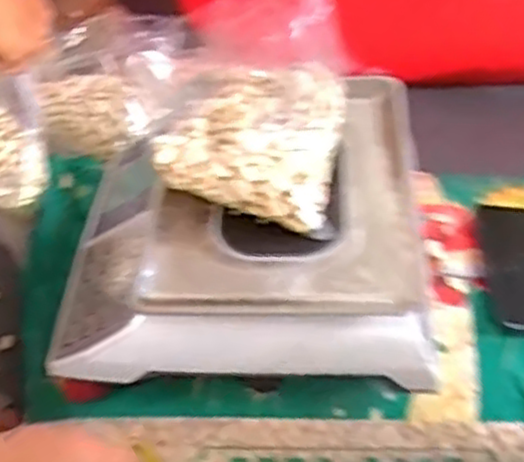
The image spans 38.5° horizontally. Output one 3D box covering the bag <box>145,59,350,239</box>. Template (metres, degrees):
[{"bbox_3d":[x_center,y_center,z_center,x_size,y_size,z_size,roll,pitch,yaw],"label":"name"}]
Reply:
[{"bbox_3d":[0.003,-0.092,0.723,0.166,0.063,0.160,17,49,13],"label":"bag"}]

